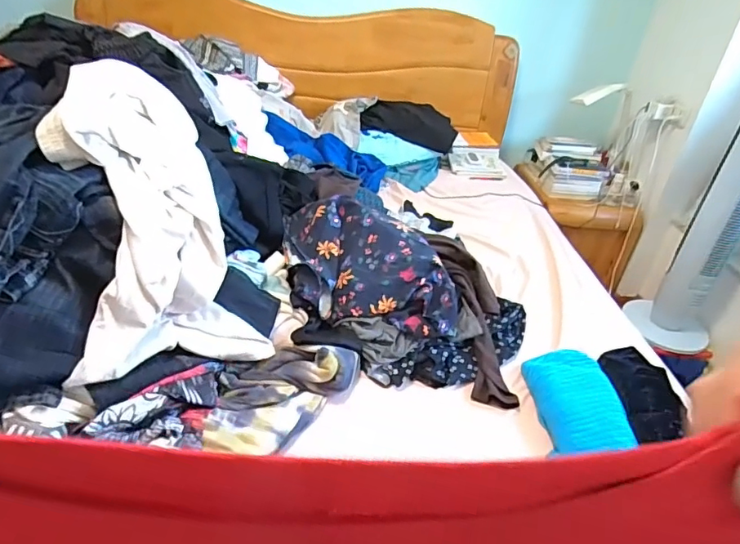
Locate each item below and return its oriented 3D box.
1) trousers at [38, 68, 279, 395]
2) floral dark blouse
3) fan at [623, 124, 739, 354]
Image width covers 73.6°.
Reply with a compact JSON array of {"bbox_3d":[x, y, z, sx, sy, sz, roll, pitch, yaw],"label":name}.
[{"bbox_3d":[-0.376,-0.099,0.852,0.308,0.578,0.178,-13,0,-27],"label":"trousers"},{"bbox_3d":[-0.006,-0.027,1.146,0.406,0.139,0.324,6,32,1],"label":"floral dark blouse"},{"bbox_3d":[1.143,-0.208,1.595,0.237,1.014,0.262,27,38,31],"label":"fan"}]

